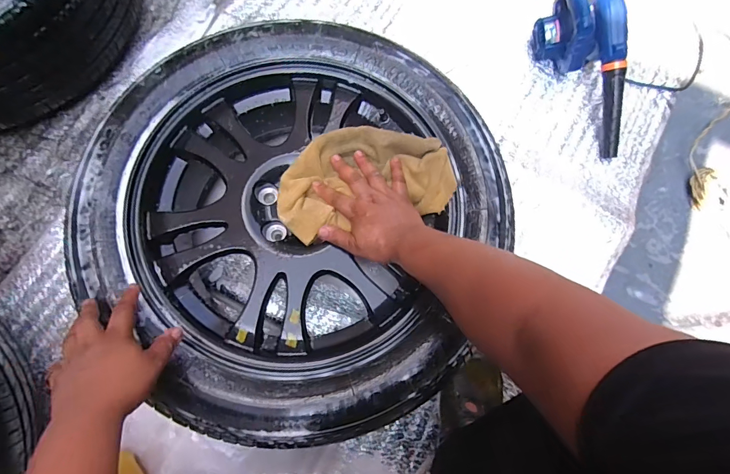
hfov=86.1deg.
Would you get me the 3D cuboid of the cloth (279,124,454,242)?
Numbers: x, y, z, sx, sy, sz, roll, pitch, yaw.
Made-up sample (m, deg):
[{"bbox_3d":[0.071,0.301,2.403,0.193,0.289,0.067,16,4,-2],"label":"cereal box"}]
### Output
[{"bbox_3d":[-0.002,-0.091,0.595,0.262,0.056,0.148,-12,77,-3],"label":"cloth"}]

